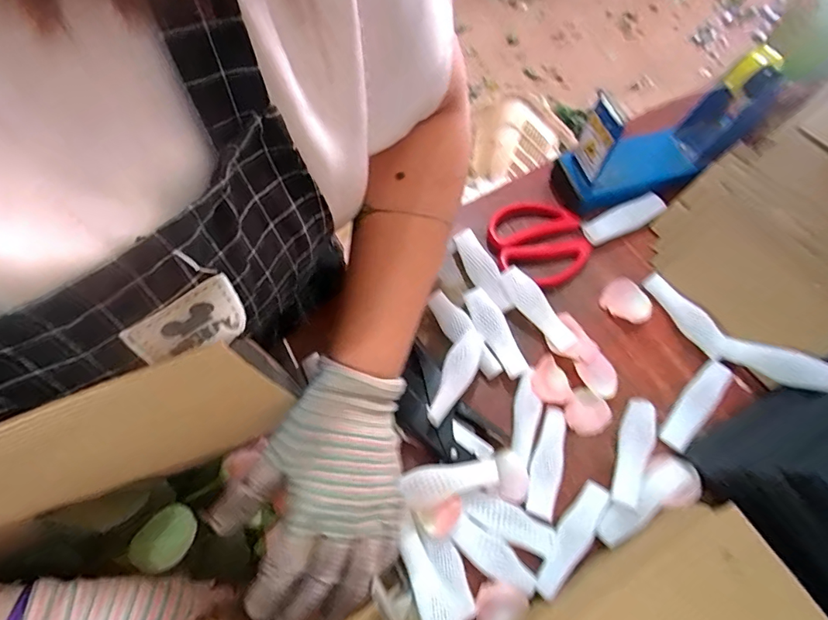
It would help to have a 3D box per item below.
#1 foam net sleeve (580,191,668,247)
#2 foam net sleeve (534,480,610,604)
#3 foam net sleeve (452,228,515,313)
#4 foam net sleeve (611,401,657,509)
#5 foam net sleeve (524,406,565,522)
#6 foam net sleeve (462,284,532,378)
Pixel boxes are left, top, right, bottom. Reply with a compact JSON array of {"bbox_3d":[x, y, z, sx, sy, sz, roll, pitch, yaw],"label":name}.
[{"bbox_3d":[0.212,-0.093,0.475,0.082,0.019,0.027,-23,69,-10],"label":"foam net sleeve"},{"bbox_3d":[0.121,0.175,0.355,0.024,0.017,0.089,32,71,12],"label":"foam net sleeve"},{"bbox_3d":[0.066,-0.039,0.452,0.024,0.014,0.091,-22,69,-9],"label":"foam net sleeve"},{"bbox_3d":[0.184,0.117,0.388,0.028,0.008,0.091,24,69,10],"label":"foam net sleeve"},{"bbox_3d":[0.108,0.122,0.378,0.023,0.010,0.085,18,68,7],"label":"foam net sleeve"},{"bbox_3d":[0.073,0.018,0.427,0.025,0.006,0.093,-21,69,-9],"label":"foam net sleeve"}]

